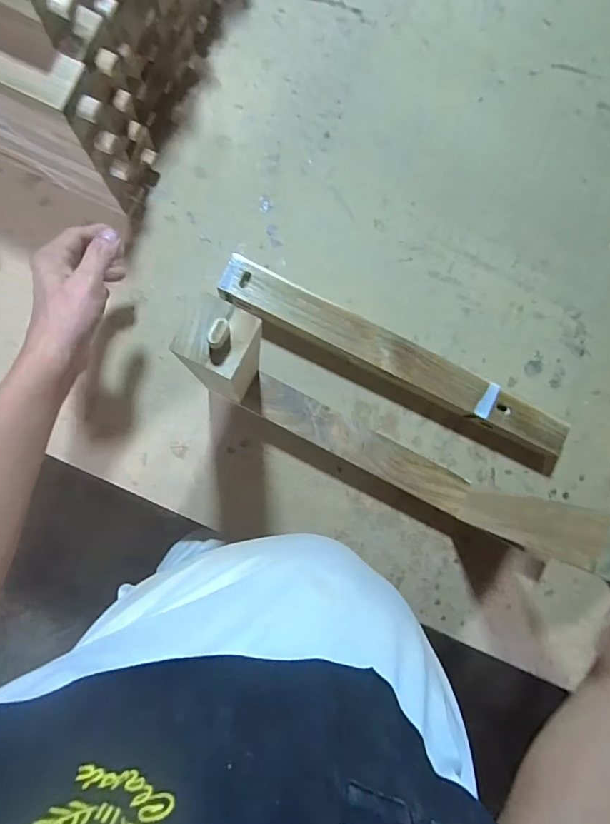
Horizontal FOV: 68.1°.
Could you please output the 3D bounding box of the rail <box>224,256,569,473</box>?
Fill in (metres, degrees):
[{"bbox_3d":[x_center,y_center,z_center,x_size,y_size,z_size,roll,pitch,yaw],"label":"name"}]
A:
[{"bbox_3d":[0.119,-0.054,0.552,0.465,0.050,0.055,27,84,-4],"label":"rail"}]

